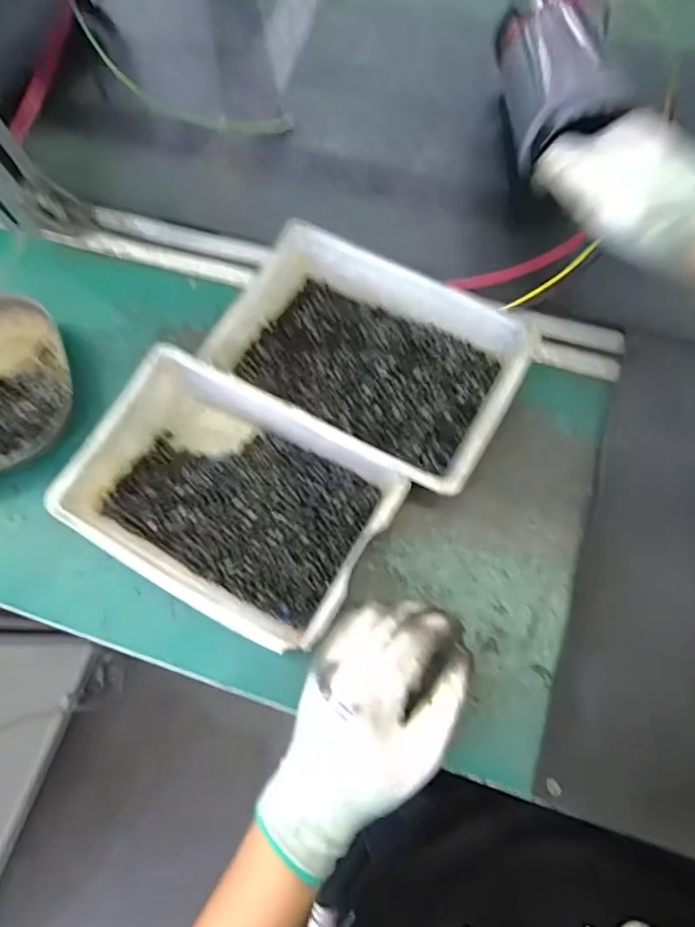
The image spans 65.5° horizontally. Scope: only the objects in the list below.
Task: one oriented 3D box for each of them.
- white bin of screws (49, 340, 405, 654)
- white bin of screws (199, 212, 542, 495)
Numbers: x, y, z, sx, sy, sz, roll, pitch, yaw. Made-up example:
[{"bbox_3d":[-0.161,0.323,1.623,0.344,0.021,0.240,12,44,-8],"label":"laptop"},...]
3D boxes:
[{"bbox_3d":[-0.080,0.024,0.379,0.204,0.052,0.144,29,75,11],"label":"white bin of screws"},{"bbox_3d":[0.015,-0.078,0.406,0.208,0.057,0.135,31,76,11],"label":"white bin of screws"}]

